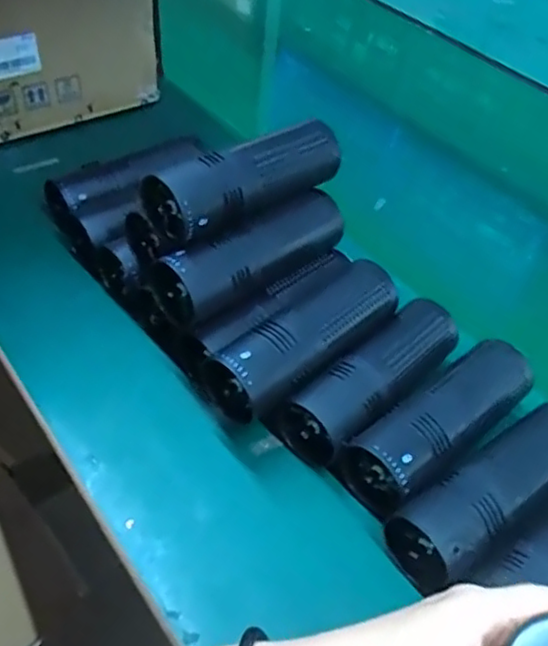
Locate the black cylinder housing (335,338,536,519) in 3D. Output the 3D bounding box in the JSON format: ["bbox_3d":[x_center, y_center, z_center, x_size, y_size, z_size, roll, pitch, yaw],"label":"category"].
[{"bbox_3d":[0.127,0.073,0.489,0.175,0.049,0.060,-29,55,-30],"label":"black cylinder housing"}]

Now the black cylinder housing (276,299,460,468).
[{"bbox_3d":[0.081,0.040,0.507,0.167,0.046,0.053,-33,57,-32],"label":"black cylinder housing"}]

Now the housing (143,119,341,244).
[{"bbox_3d":[-0.015,-0.118,0.523,0.168,0.045,0.048,-32,56,-32],"label":"housing"}]

